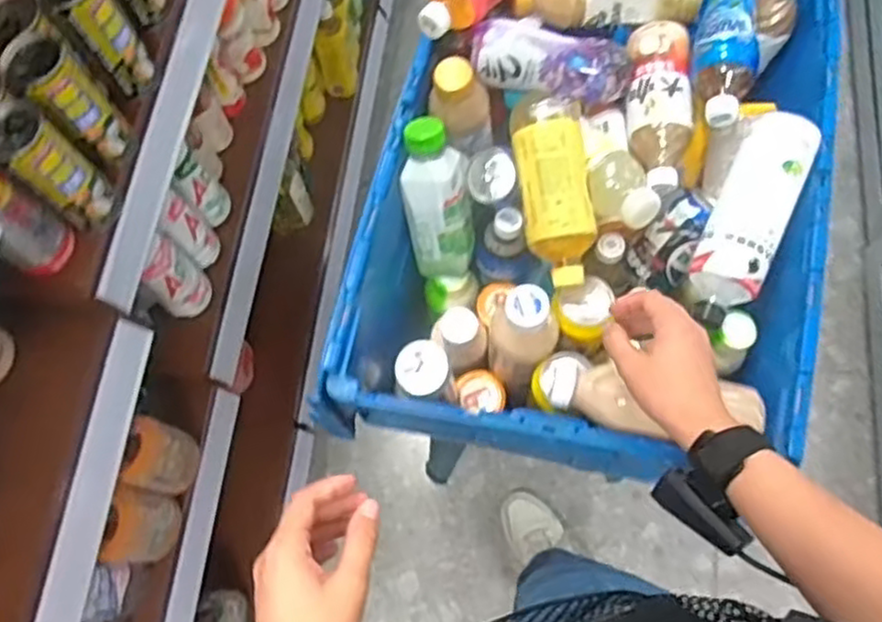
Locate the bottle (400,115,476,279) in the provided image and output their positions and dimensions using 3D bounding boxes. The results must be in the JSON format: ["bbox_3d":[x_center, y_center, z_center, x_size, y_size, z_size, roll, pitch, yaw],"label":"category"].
[{"bbox_3d":[-0.001,-0.120,0.753,0.076,0.172,0.071,-12,35,-2],"label":"bottle"}]

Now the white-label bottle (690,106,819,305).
[{"bbox_3d":[0.298,-0.098,0.691,0.066,0.070,0.182,24,75,8],"label":"white-label bottle"}]

